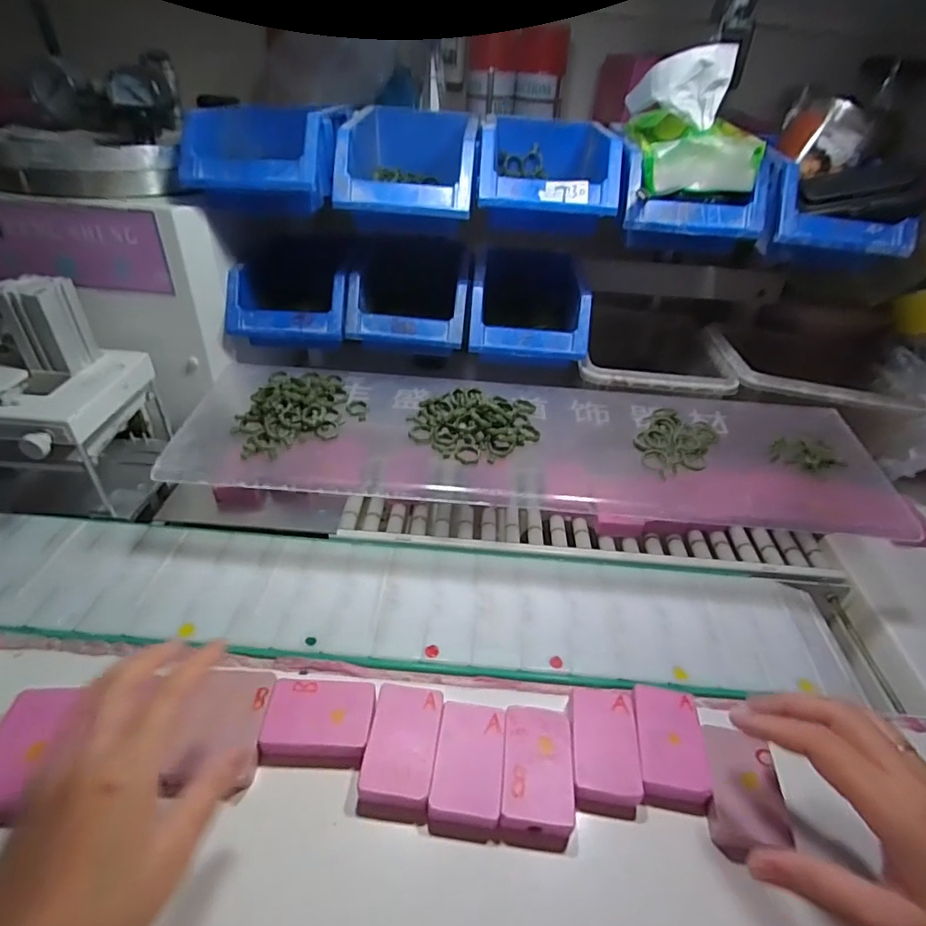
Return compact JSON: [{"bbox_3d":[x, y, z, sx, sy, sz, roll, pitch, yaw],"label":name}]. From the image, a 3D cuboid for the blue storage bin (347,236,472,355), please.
[{"bbox_3d":[-0.057,-0.193,0.608,0.122,0.082,0.171,3,38,-2],"label":"blue storage bin"}]

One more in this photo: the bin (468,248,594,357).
[{"bbox_3d":[0.072,-0.175,0.609,0.125,0.087,0.168,4,38,0],"label":"bin"}]

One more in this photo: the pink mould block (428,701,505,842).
[{"bbox_3d":[0.004,0.194,0.345,0.042,0.017,0.072,6,38,3],"label":"pink mould block"}]

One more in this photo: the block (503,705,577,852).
[{"bbox_3d":[0.048,0.200,0.348,0.045,0.019,0.076,6,38,2],"label":"block"}]

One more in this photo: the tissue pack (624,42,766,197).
[{"bbox_3d":[0.210,-0.310,0.491,0.108,0.097,0.125,3,38,-1],"label":"tissue pack"}]

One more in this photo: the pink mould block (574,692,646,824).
[{"bbox_3d":[0.095,0.192,0.364,0.044,0.018,0.076,6,38,3],"label":"pink mould block"}]

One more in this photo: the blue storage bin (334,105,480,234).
[{"bbox_3d":[-0.051,-0.297,0.532,0.124,0.076,0.186,3,38,-2],"label":"blue storage bin"}]

